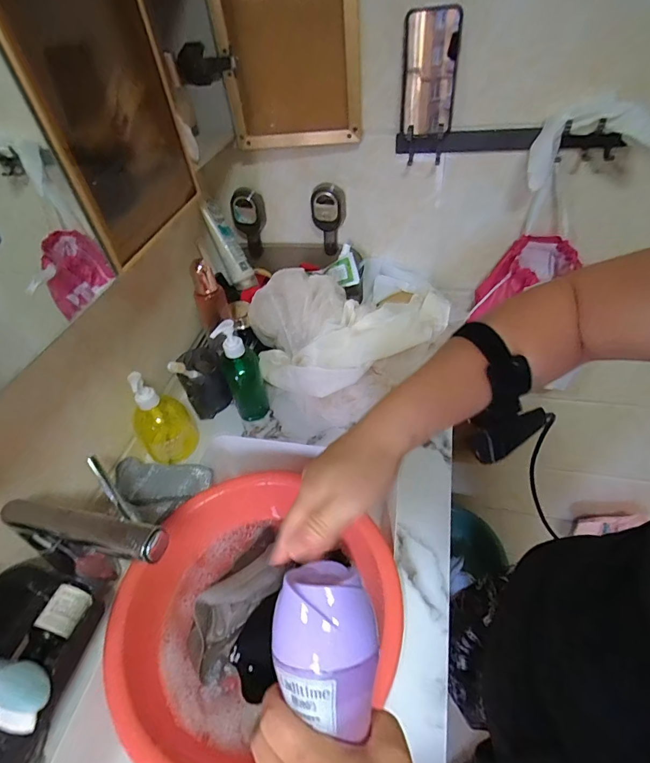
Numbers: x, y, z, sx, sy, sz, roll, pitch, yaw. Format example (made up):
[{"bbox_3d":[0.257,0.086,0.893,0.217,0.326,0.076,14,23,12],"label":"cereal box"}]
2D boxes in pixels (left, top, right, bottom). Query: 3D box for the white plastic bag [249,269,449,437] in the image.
[{"bbox_3d":[0.050,-0.090,0.755,0.354,0.177,0.248,-20,47,-11],"label":"white plastic bag"}]

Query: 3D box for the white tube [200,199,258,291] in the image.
[{"bbox_3d":[-0.199,-0.278,0.861,0.055,0.181,0.056,-30,17,-21],"label":"white tube"}]

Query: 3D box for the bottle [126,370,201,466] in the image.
[{"bbox_3d":[-0.265,0.056,0.659,0.087,0.172,0.057,-27,49,-18],"label":"bottle"}]

